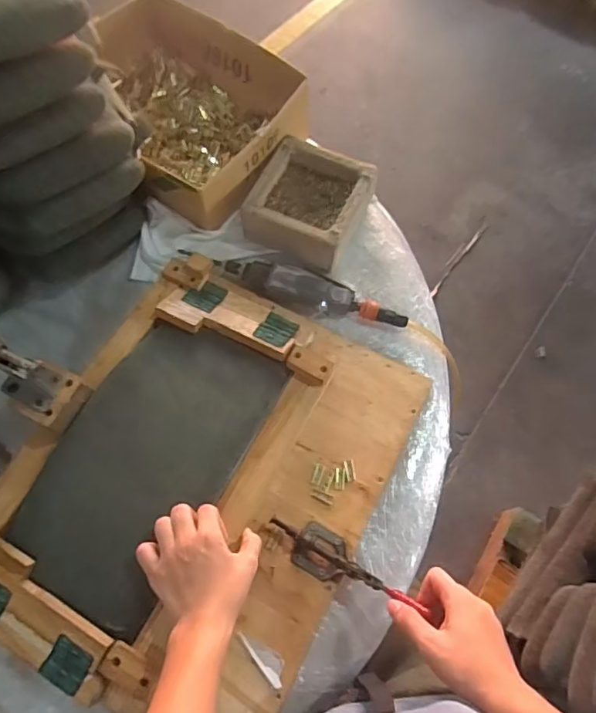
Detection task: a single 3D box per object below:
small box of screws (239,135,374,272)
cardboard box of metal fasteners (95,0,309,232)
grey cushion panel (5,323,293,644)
[{"bbox_3d":[0.018,-0.238,0.802,0.166,0.065,0.175,21,68,7],"label":"small box of screws"},{"bbox_3d":[-0.197,-0.420,0.851,0.382,0.104,0.310,32,70,12],"label":"cardboard box of metal fasteners"},{"bbox_3d":[-0.183,0.118,0.636,0.200,0.020,0.358,29,69,11],"label":"grey cushion panel"}]

